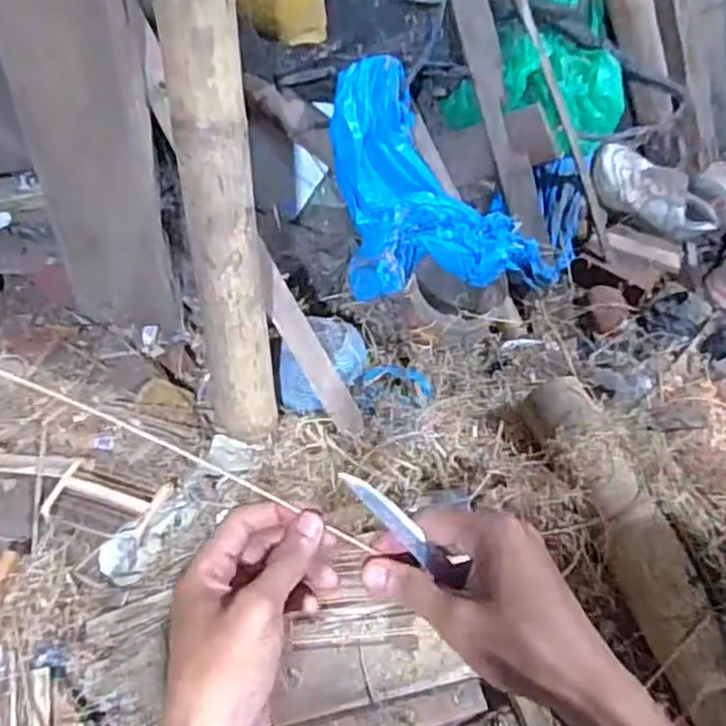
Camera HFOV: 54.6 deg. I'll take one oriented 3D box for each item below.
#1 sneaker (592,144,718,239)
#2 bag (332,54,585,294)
[{"bbox_3d":[0.493,-0.291,1.199,0.242,0.096,0.081,24,49,-13],"label":"sneaker"},{"bbox_3d":[0.151,-0.256,1.031,0.390,0.263,0.225,2,50,-1],"label":"bag"}]

